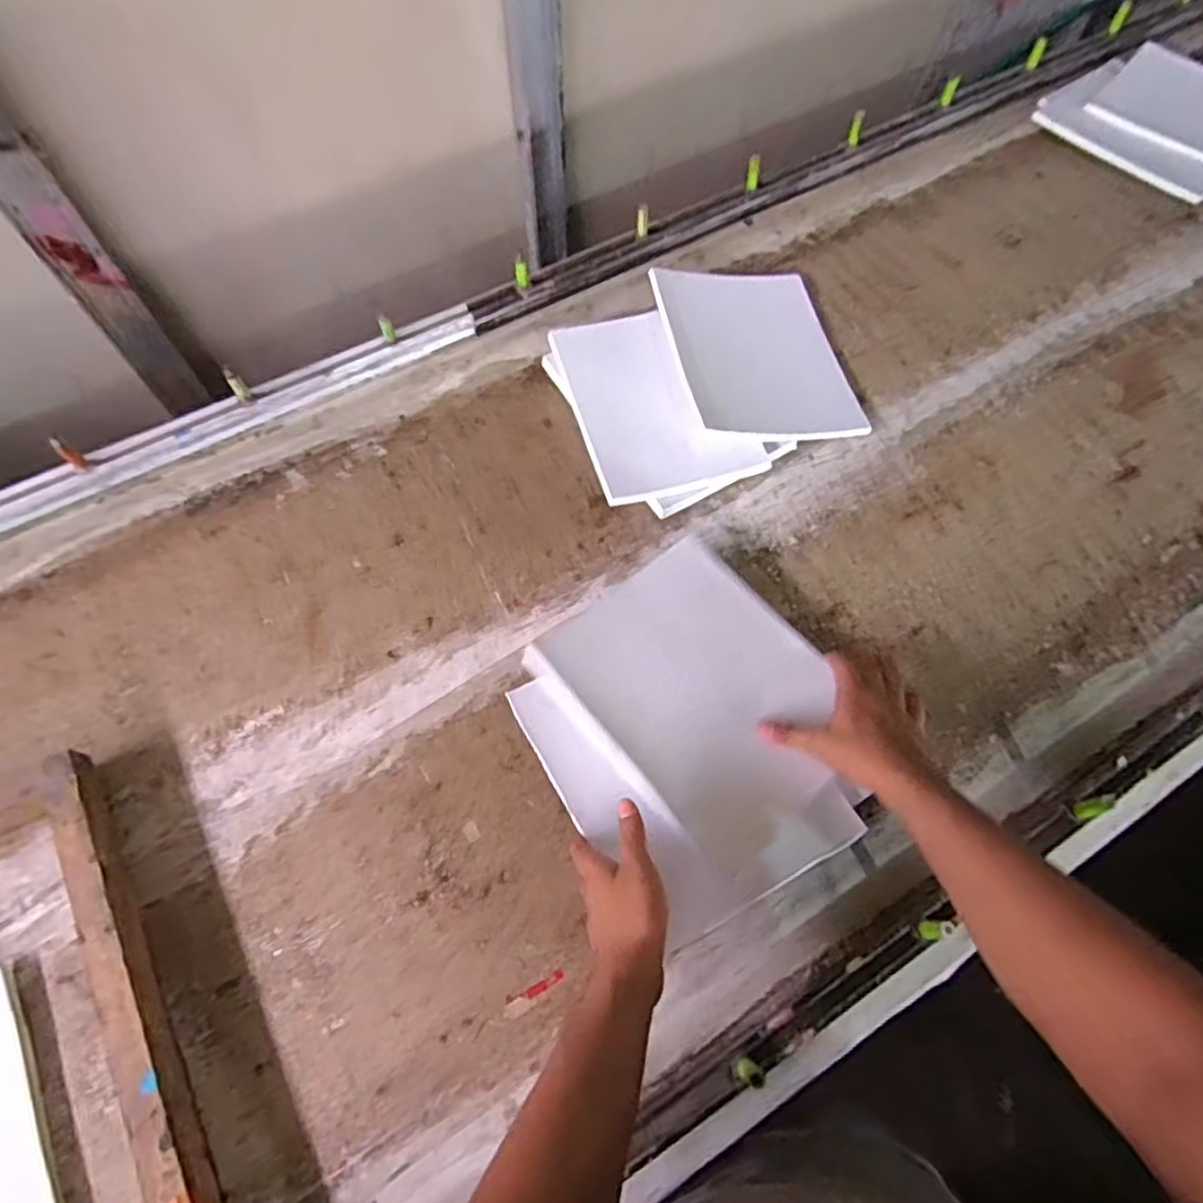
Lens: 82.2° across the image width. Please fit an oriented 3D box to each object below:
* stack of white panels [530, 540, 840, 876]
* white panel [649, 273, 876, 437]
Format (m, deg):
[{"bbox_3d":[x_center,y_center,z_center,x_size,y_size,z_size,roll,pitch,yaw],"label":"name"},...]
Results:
[{"bbox_3d":[0.100,0.081,0.654,0.225,0.034,0.258,-40,82,-17],"label":"stack of white panels"},{"bbox_3d":[0.197,-0.317,0.876,0.225,0.023,0.258,-7,72,-17],"label":"white panel"}]

